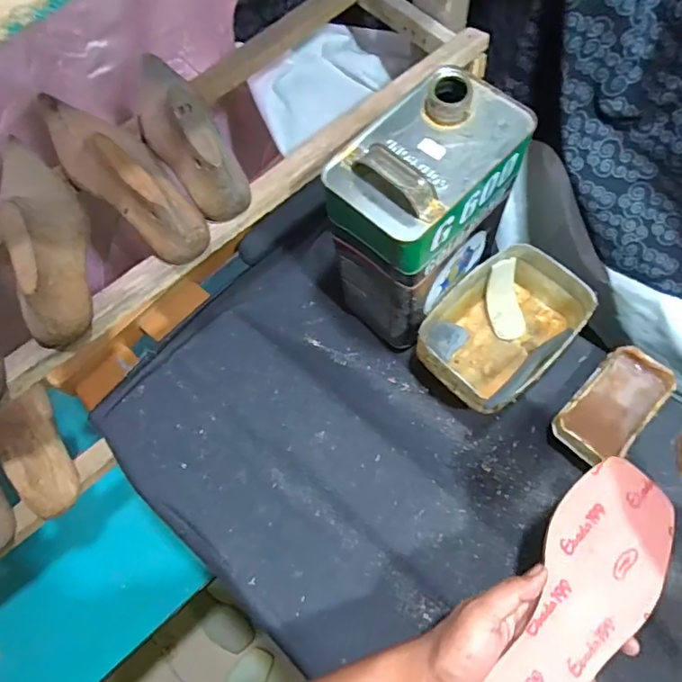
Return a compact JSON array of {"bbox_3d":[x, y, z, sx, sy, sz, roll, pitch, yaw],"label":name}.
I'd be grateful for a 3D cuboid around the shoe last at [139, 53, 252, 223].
[{"bbox_3d":[-0.138,-0.182,0.486,0.068,0.066,0.172,-27,65,-10],"label":"shoe last"}]

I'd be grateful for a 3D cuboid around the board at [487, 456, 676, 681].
[{"bbox_3d":[0.176,0.205,0.392,0.082,0.007,0.242,31,74,17],"label":"board"}]

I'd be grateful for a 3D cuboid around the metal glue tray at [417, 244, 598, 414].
[{"bbox_3d":[0.178,-0.012,0.575,0.189,0.070,0.124,-42,69,-16],"label":"metal glue tray"}]

